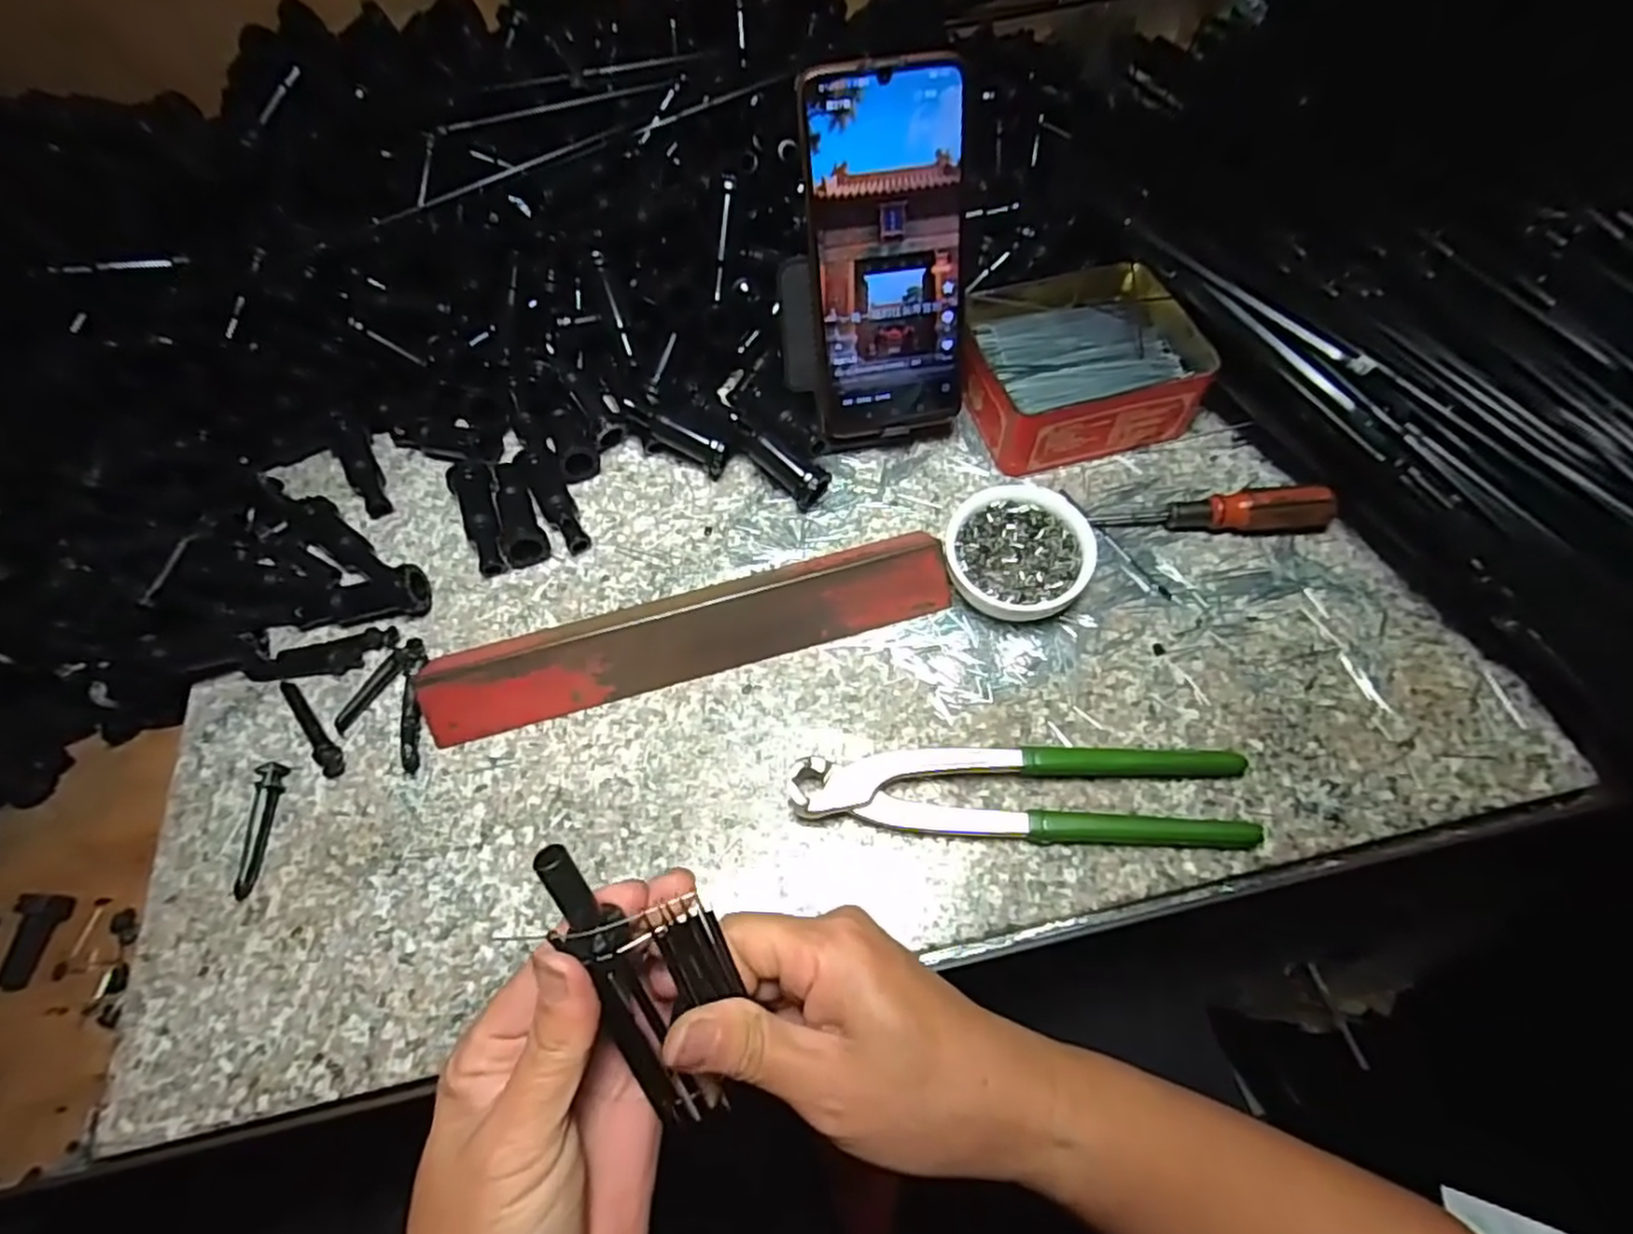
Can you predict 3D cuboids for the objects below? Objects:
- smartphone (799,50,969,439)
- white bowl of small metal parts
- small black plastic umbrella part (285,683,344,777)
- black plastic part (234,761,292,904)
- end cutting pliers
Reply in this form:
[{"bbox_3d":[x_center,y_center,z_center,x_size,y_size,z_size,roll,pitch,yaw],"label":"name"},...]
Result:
[{"bbox_3d":[0.036,-0.172,0.361,0.075,0.163,0.006,-7,37,-1],"label":"smartphone"},{"bbox_3d":[0.103,-0.032,0.375,0.069,0.025,0.073,-1,61,2],"label":"white bowl of small metal parts"},{"bbox_3d":[-0.243,0.053,0.352,0.010,0.006,0.061,-38,66,-17],"label":"small black plastic umbrella part"},{"bbox_3d":[-0.252,0.094,0.327,0.014,0.004,0.058,-3,61,2],"label":"black plastic part"},{"bbox_3d":[0.089,0.077,0.320,0.196,0.018,0.039,0,61,3],"label":"end cutting pliers"}]

